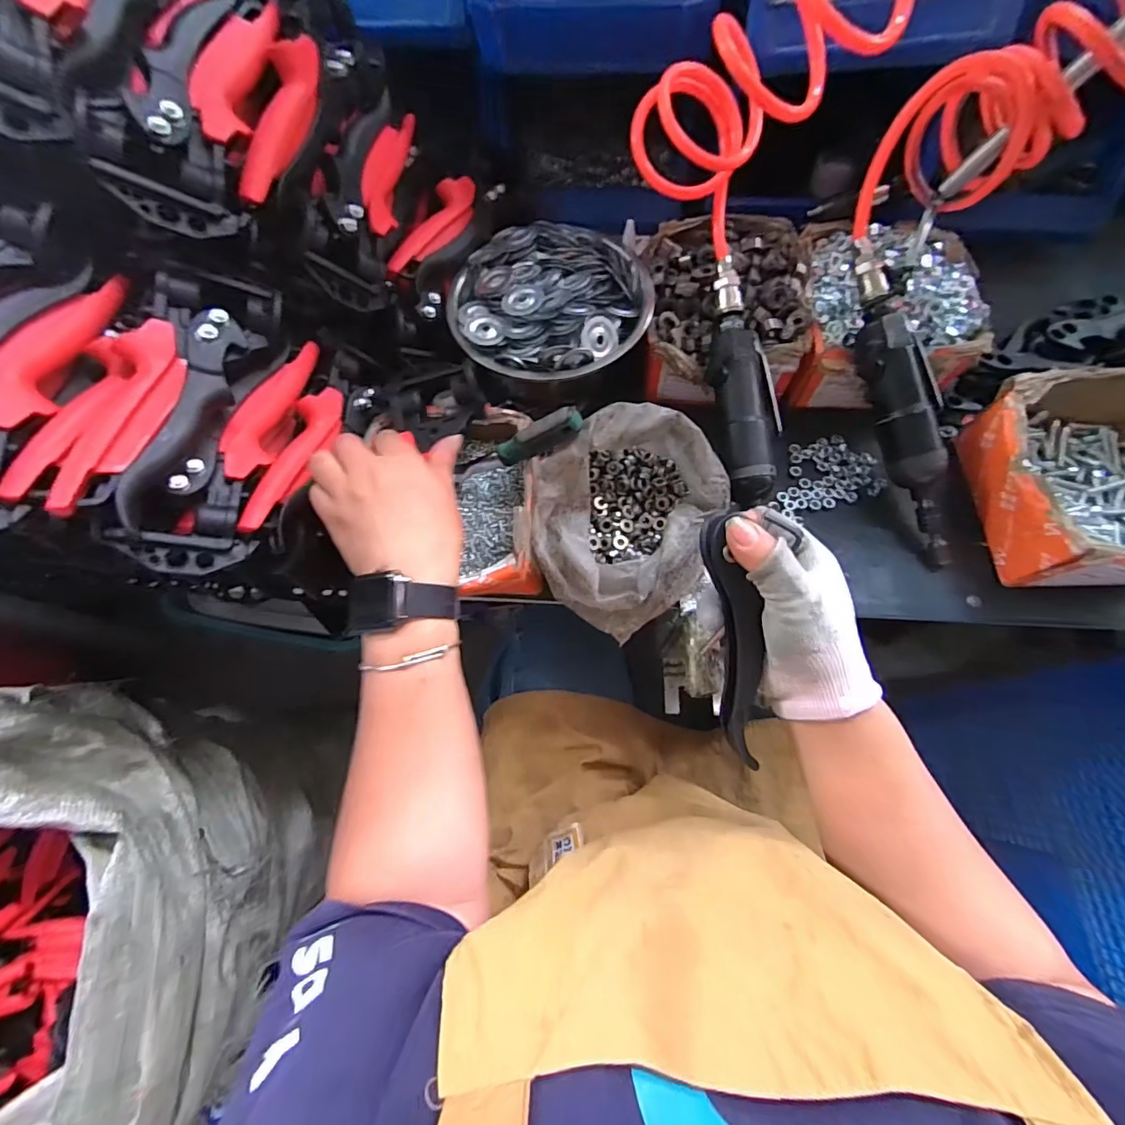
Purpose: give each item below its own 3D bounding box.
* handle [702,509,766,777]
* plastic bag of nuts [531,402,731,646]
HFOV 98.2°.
[{"bbox_3d":[0.107,0.048,0.300,0.028,0.025,0.156,-10,99,-1],"label":"handle"},{"bbox_3d":[0.048,-0.037,0.373,0.148,0.071,0.132,-42,74,-12],"label":"plastic bag of nuts"}]

